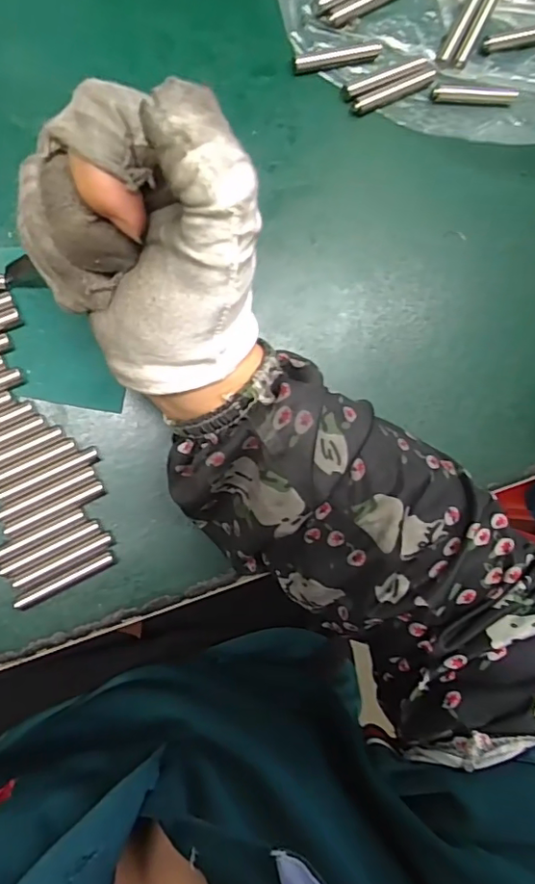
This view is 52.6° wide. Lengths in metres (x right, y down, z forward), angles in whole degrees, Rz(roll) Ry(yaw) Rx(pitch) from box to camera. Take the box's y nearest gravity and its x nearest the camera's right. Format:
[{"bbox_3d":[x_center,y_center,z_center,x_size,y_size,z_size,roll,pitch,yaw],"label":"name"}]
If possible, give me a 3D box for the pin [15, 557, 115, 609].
[{"bbox_3d":[-0.095,0.066,0.256,0.046,0.008,0.006,-26,96,-11],"label":"pin"}]

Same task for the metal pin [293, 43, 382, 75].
[{"bbox_3d":[0.037,-0.199,0.279,0.048,0.006,0.008,-18,92,-9],"label":"metal pin"}]

